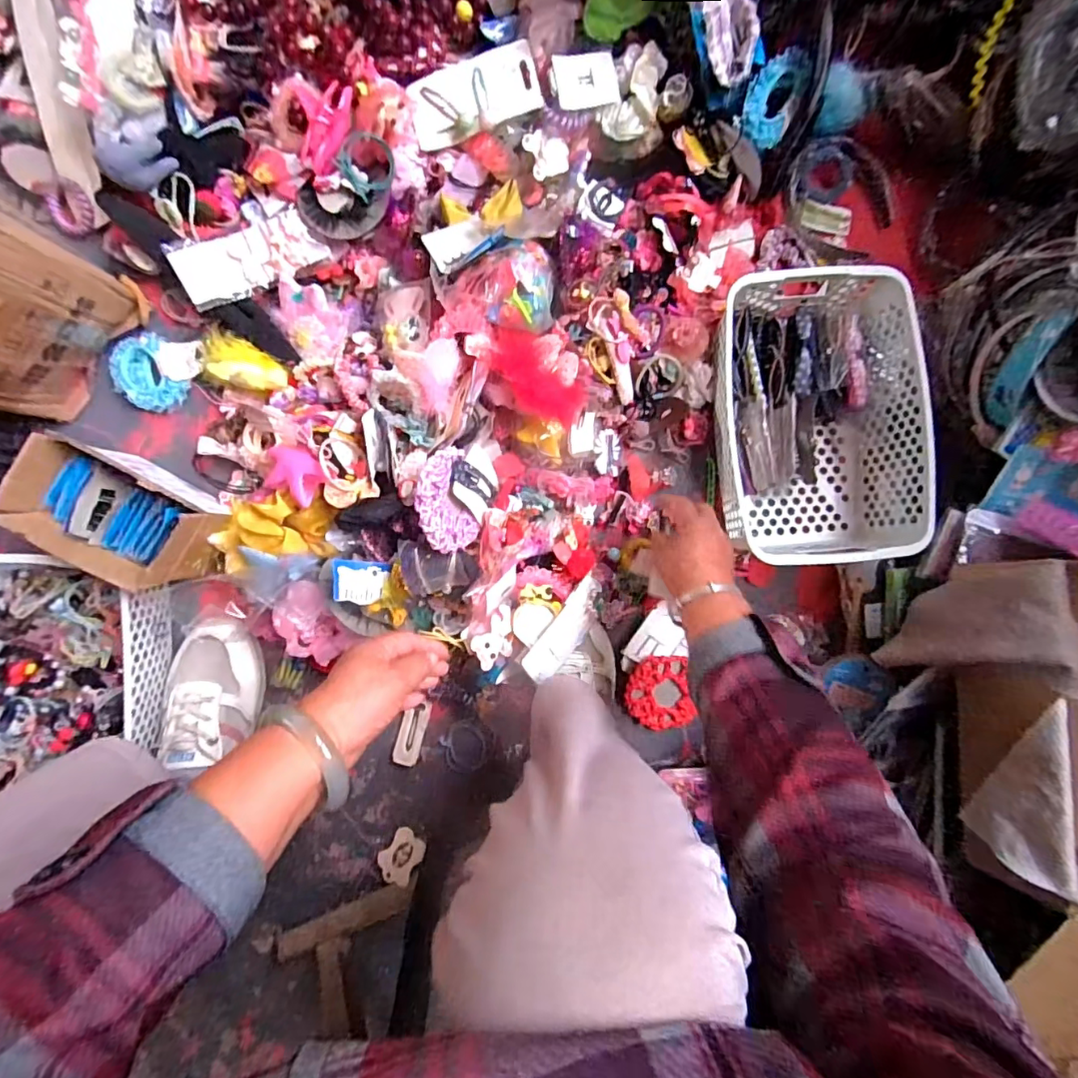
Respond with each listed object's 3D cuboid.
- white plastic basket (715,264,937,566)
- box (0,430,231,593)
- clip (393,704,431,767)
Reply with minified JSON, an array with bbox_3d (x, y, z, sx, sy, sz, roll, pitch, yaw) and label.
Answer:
[{"bbox_3d":[0.293,-0.134,0.584,0.196,0.101,0.309,-4,93,-4],"label":"white plastic basket"},{"bbox_3d":[-0.388,-0.023,0.505,0.153,0.083,0.095,29,90,-5],"label":"box"},{"bbox_3d":[-0.145,0.223,0.612,0.029,0.008,0.073,16,91,-5],"label":"clip"}]

